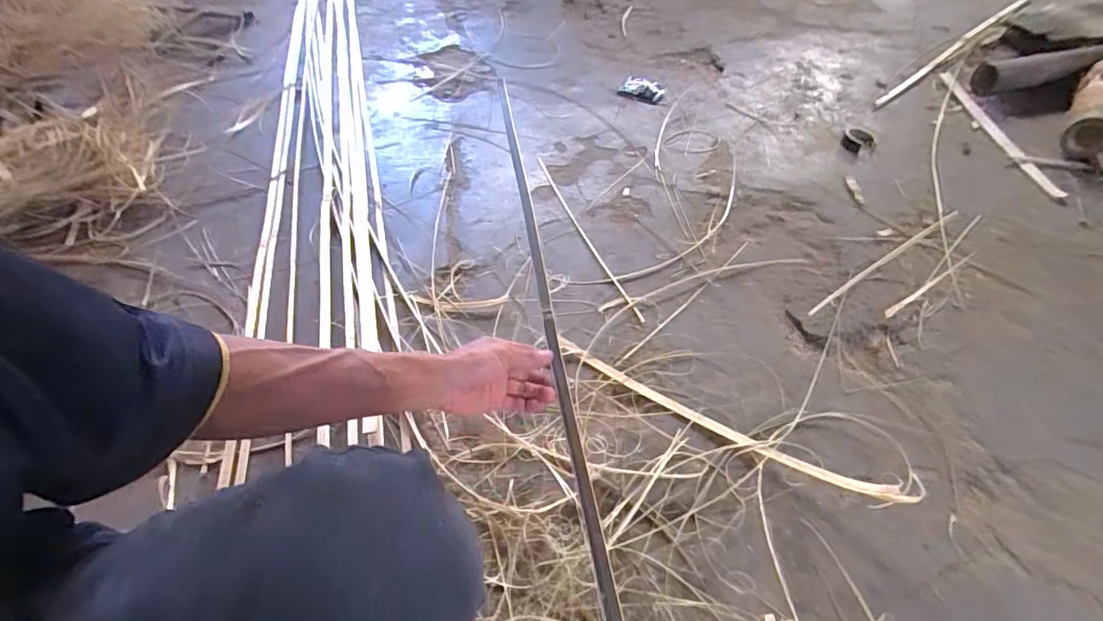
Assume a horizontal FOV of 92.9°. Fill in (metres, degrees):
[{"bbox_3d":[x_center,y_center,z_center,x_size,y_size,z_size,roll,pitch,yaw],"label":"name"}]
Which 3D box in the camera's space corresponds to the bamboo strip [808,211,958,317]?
[{"bbox_3d":[0.547,-0.084,0.857,0.390,0.011,0.013,-28,55,-20],"label":"bamboo strip"}]

